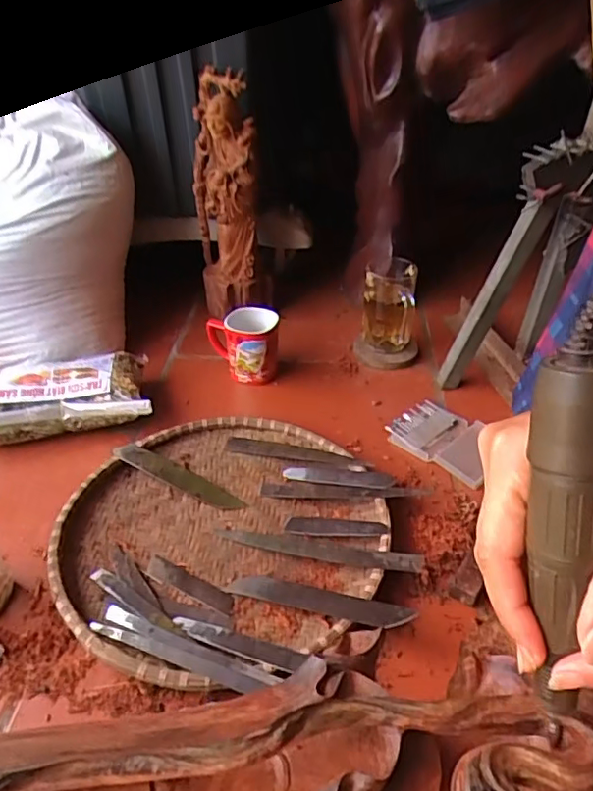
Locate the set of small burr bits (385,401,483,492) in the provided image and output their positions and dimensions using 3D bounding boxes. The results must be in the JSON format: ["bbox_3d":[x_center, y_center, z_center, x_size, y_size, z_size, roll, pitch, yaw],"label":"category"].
[{"bbox_3d":[0.193,0.053,0.741,0.129,0.016,0.099,28,45,34],"label":"set of small burr bits"}]

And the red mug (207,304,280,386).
[{"bbox_3d":[-0.076,-0.073,0.853,0.104,0.092,0.078,-6,36,-5],"label":"red mug"}]

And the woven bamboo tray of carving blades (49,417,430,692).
[{"bbox_3d":[-0.068,0.140,0.612,0.341,0.031,0.346,-21,40,-24],"label":"woven bamboo tray of carving blades"}]

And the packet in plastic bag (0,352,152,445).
[{"bbox_3d":[-0.316,-0.004,0.780,0.244,0.072,0.146,-6,36,-5],"label":"packet in plastic bag"}]

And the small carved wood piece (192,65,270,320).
[{"bbox_3d":[-0.112,-0.310,0.948,0.106,0.366,0.131,-8,36,-8],"label":"small carved wood piece"}]

